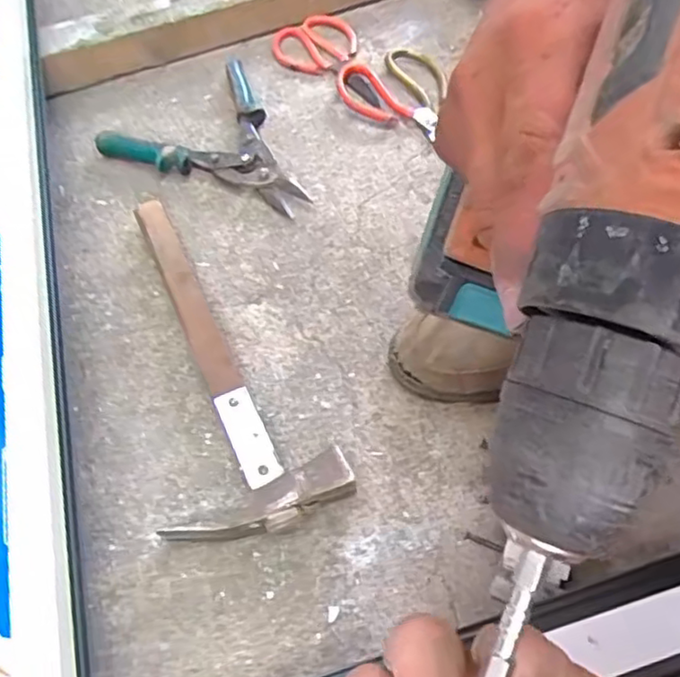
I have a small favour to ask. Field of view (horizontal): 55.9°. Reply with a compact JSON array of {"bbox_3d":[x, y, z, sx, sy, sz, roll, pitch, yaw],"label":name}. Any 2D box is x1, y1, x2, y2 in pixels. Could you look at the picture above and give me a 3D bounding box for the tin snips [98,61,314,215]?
[{"bbox_3d":[-0.125,-0.184,0.628,0.167,0.031,0.191,-31,62,-19],"label":"tin snips"}]

